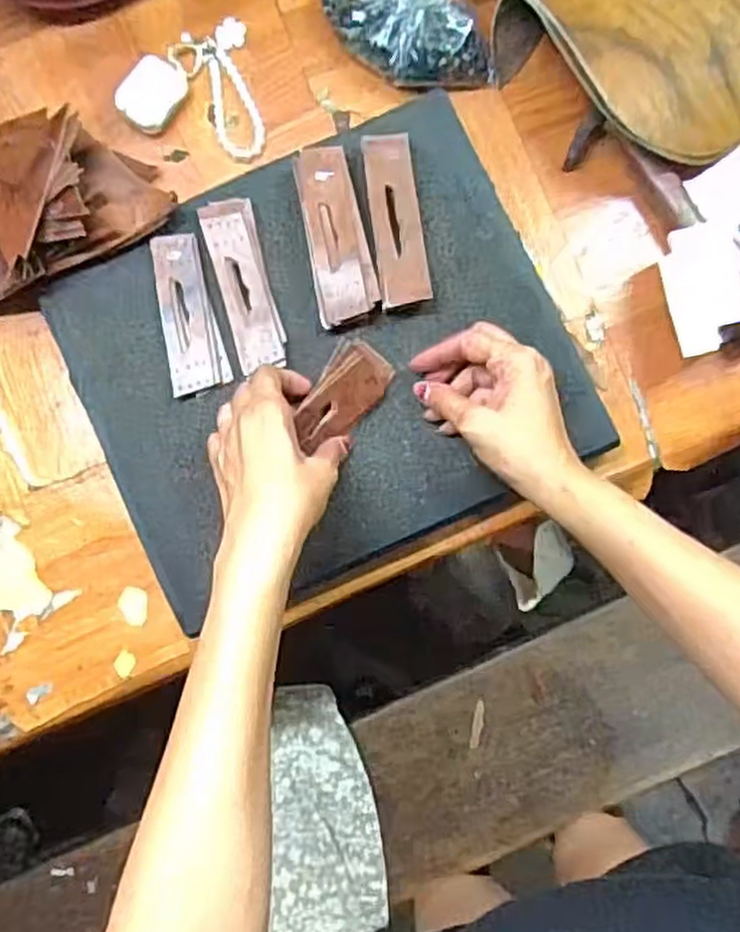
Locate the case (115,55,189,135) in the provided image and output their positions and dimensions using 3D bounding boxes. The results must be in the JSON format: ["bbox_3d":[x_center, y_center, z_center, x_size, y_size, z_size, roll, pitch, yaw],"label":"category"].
[{"bbox_3d":[-0.164,-0.282,0.556,0.038,0.020,0.051,31,88,3],"label":"case"}]

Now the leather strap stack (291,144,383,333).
[{"bbox_3d":[-0.025,-0.164,0.517,0.042,0.014,0.126,-12,86,2],"label":"leather strap stack"}]

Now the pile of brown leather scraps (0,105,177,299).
[{"bbox_3d":[-0.251,-0.184,0.527,0.195,0.073,0.119,-27,87,0],"label":"pile of brown leather scraps"}]

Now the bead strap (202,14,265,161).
[{"bbox_3d":[-0.105,-0.290,0.564,0.034,0.004,0.109,-11,87,1],"label":"bead strap"}]

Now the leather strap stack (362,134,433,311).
[{"bbox_3d":[0.019,-0.172,0.516,0.035,0.019,0.122,-7,86,2],"label":"leather strap stack"}]

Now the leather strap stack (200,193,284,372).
[{"bbox_3d":[-0.089,-0.130,0.517,0.036,0.014,0.126,-15,86,1],"label":"leather strap stack"}]

